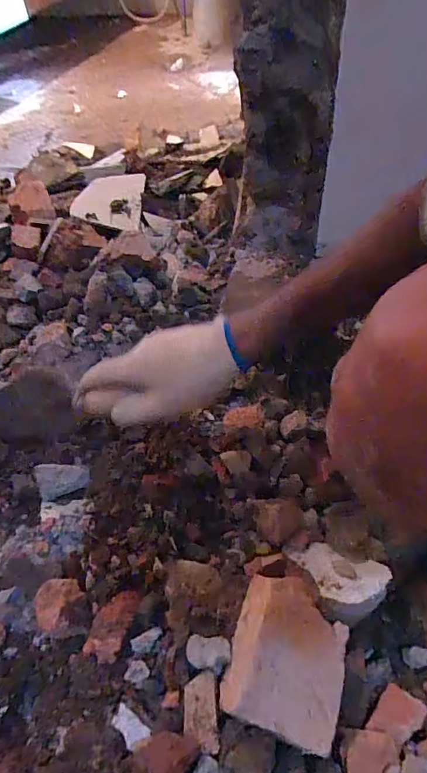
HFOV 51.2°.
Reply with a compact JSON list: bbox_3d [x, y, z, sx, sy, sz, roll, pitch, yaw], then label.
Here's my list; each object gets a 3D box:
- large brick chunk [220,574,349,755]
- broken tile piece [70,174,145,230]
[{"bbox_3d":[0.063,0.230,0.382,0.091,0.039,0.113,30,52,-8],"label":"large brick chunk"},{"bbox_3d":[-0.200,-0.366,0.854,0.140,0.016,0.128,3,72,-31],"label":"broken tile piece"}]

